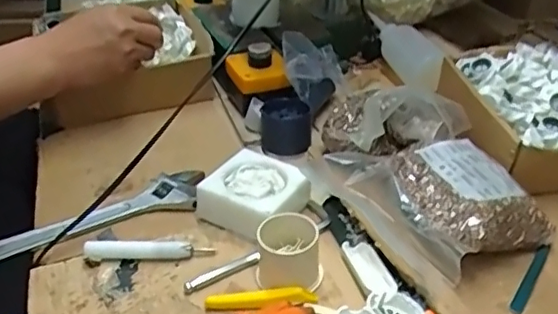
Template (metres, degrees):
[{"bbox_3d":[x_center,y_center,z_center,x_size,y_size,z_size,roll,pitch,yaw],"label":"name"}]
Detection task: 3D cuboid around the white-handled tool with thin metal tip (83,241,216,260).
[{"bbox_3d":[-0.118,0.084,0.533,0.114,0.014,0.015,-2,35,-2],"label":"white-handled tool with thin metal tip"}]

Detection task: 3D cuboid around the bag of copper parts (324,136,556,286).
[{"bbox_3d":[0.147,0.039,0.556,0.139,0.054,0.165,-19,39,-24],"label":"bag of copper parts"}]

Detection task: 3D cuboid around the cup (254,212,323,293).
[{"bbox_3d":[0.009,0.082,0.493,0.055,0.046,0.058,-1,35,0],"label":"cup"}]

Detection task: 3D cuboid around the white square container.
[{"bbox_3d":[-0.023,0.035,0.573,0.080,0.039,0.081,25,43,33],"label":"white square container"}]

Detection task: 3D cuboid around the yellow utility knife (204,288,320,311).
[{"bbox_3d":[-0.015,0.118,0.482,0.089,0.016,0.019,1,35,3],"label":"yellow utility knife"}]

